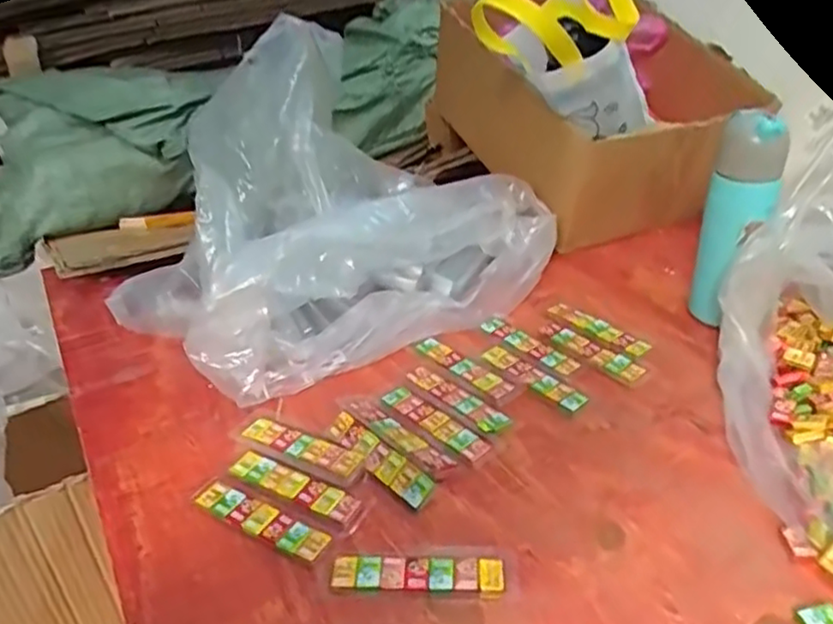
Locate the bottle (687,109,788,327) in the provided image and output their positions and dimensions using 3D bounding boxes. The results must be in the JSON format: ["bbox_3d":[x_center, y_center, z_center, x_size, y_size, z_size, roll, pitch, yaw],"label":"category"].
[{"bbox_3d":[0.316,-0.080,0.674,0.062,0.217,0.061,13,35,25],"label":"bottle"}]

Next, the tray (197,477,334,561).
[{"bbox_3d":[-0.120,0.157,0.517,0.120,0.005,0.027,16,37,28],"label":"tray"}]

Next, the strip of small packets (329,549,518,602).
[{"bbox_3d":[0.004,0.181,0.471,0.125,0.009,0.039,-2,32,3],"label":"strip of small packets"}]

